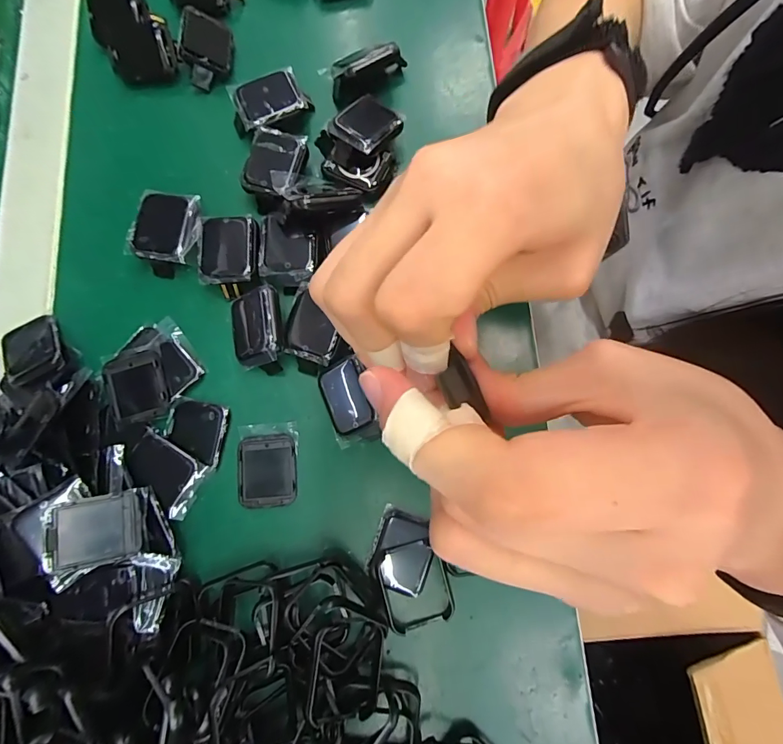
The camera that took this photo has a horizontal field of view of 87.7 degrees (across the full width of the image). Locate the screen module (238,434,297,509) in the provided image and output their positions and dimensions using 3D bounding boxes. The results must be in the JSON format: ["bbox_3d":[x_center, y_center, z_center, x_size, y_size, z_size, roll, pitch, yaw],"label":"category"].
[{"bbox_3d":[-0.072,0.057,0.238,0.033,0.008,0.040,-5,79,-1],"label":"screen module"}]

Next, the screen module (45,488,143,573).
[{"bbox_3d":[-0.147,0.078,0.202,0.039,0.004,0.031,-4,85,-27],"label":"screen module"}]

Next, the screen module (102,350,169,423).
[{"bbox_3d":[-0.148,0.009,0.238,0.033,0.005,0.040,-19,79,-4],"label":"screen module"}]

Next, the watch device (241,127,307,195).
[{"bbox_3d":[-0.074,-0.133,0.262,0.034,0.016,0.044,16,79,3],"label":"watch device"}]

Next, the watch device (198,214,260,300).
[{"bbox_3d":[-0.099,-0.073,0.253,0.035,0.015,0.048,-7,79,-2],"label":"watch device"}]

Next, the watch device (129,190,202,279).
[{"bbox_3d":[-0.138,-0.087,0.257,0.040,0.018,0.049,3,79,0],"label":"watch device"}]

